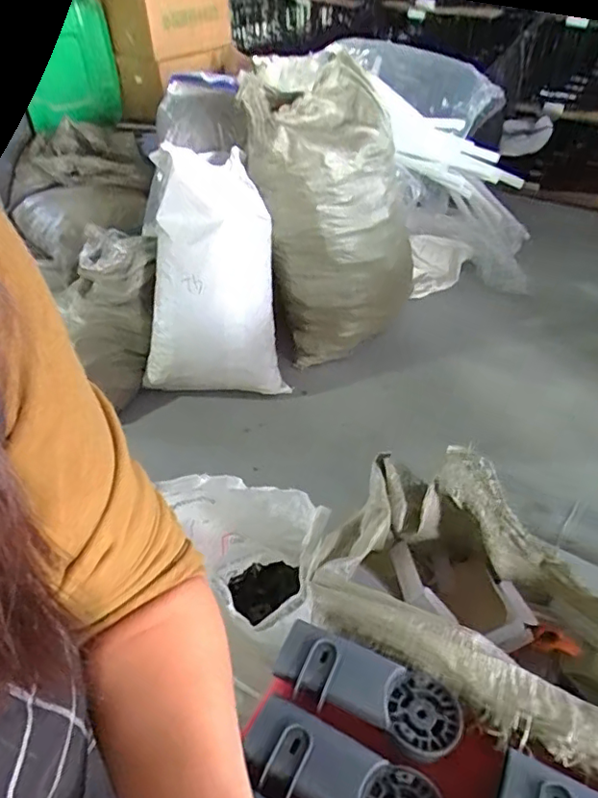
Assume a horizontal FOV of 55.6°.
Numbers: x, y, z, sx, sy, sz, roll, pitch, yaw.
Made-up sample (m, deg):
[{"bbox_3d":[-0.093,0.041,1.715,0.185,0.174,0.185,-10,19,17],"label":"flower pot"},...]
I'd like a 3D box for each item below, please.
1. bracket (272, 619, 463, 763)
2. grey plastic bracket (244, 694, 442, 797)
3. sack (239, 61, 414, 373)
[{"bbox_3d":[0.060,0.249,0.490,0.158,0.033,0.062,15,45,18],"label":"bracket"},{"bbox_3d":[0.035,0.297,0.441,0.154,0.027,0.061,17,46,19],"label":"grey plastic bracket"},{"bbox_3d":[0.108,-0.579,1.796,0.502,0.805,0.431,-4,42,-2],"label":"sack"}]

